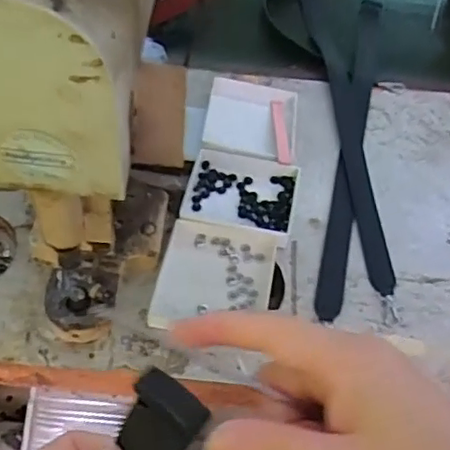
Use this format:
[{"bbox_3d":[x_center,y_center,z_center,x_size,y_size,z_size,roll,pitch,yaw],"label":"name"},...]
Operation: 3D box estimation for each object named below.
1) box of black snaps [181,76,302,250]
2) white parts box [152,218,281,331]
[{"bbox_3d":[0.030,-0.092,0.792,0.130,0.034,0.273,8,50,3],"label":"box of black snaps"},{"bbox_3d":[-0.009,0.060,0.672,0.120,0.021,0.138,9,50,4],"label":"white parts box"}]

